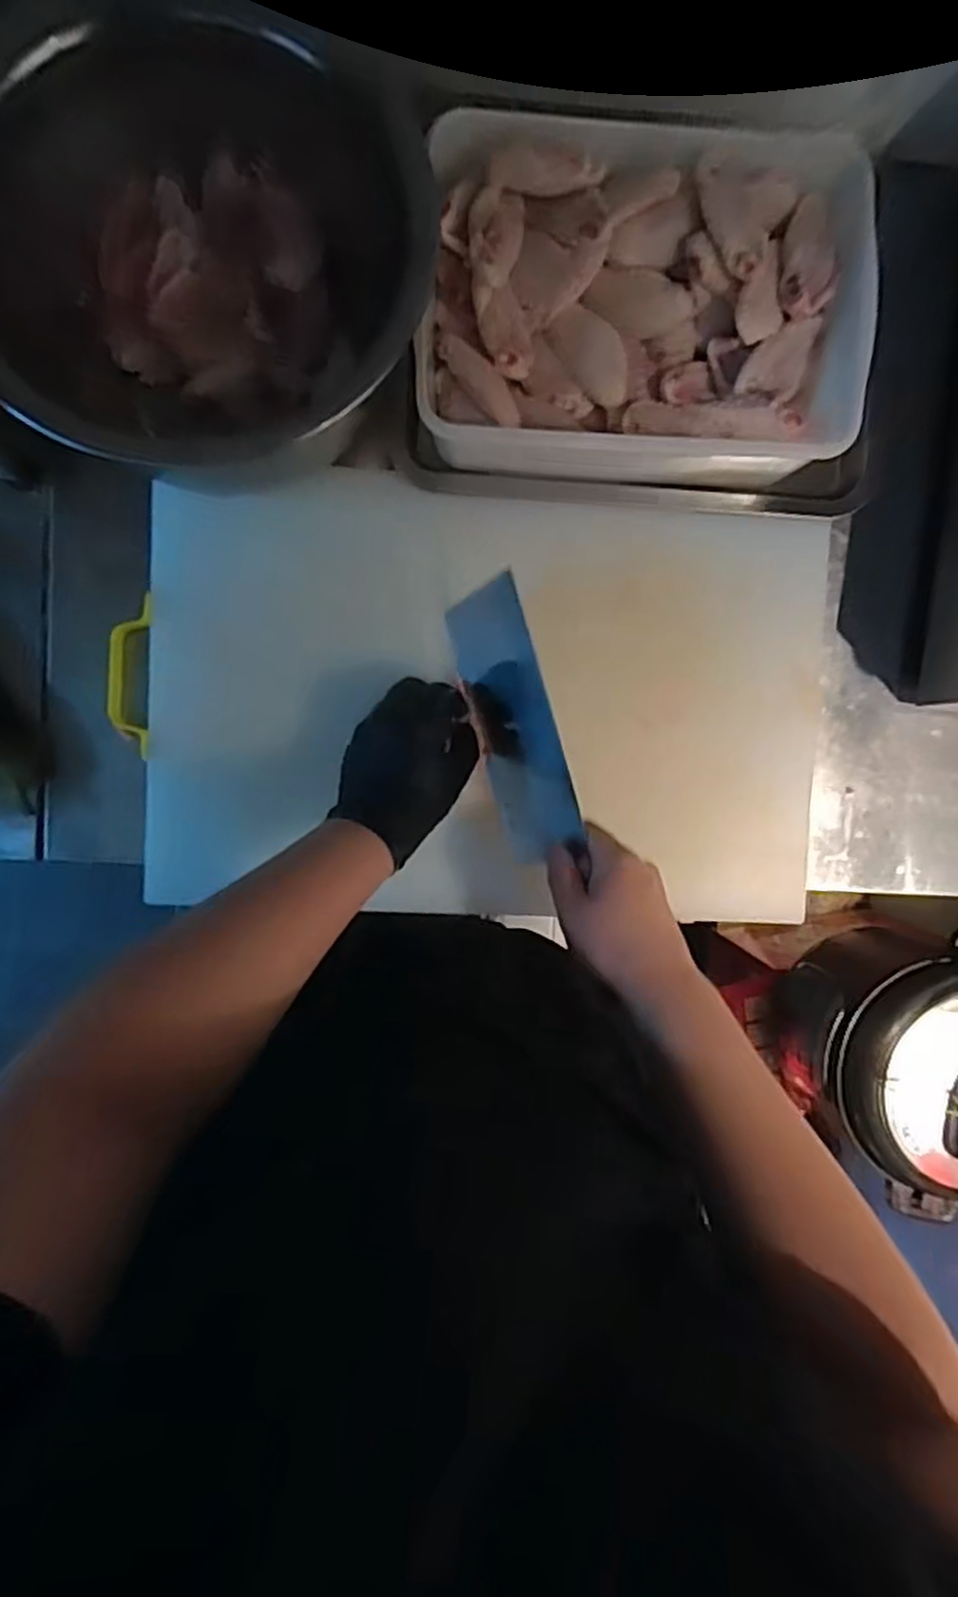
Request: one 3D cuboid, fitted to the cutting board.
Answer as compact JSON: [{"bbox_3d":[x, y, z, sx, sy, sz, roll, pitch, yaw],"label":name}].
[{"bbox_3d":[0.009,-0.072,0.594,0.524,0.044,0.329,5,96,-2],"label":"cutting board"}]

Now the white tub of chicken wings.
[{"bbox_3d":[0.116,-0.355,0.543,0.306,0.078,0.220,3,95,-4],"label":"white tub of chicken wings"}]

